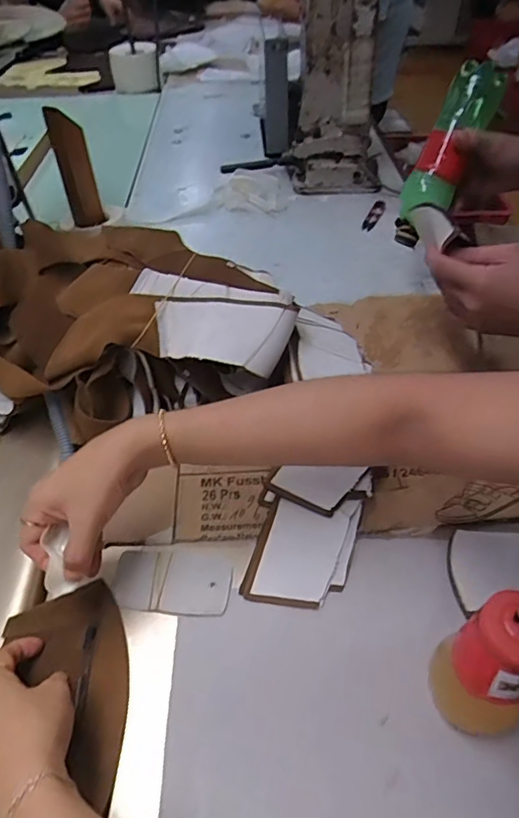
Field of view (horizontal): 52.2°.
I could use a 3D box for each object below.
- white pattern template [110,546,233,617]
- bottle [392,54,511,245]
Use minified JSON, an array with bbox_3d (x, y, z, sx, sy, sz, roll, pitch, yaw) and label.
[{"bbox_3d":[-0.078,0.152,0.476,0.104,0.006,0.060,6,44,5],"label":"white pattern template"},{"bbox_3d":[0.222,-0.301,0.639,0.059,0.201,0.064,33,15,29],"label":"bottle"}]

